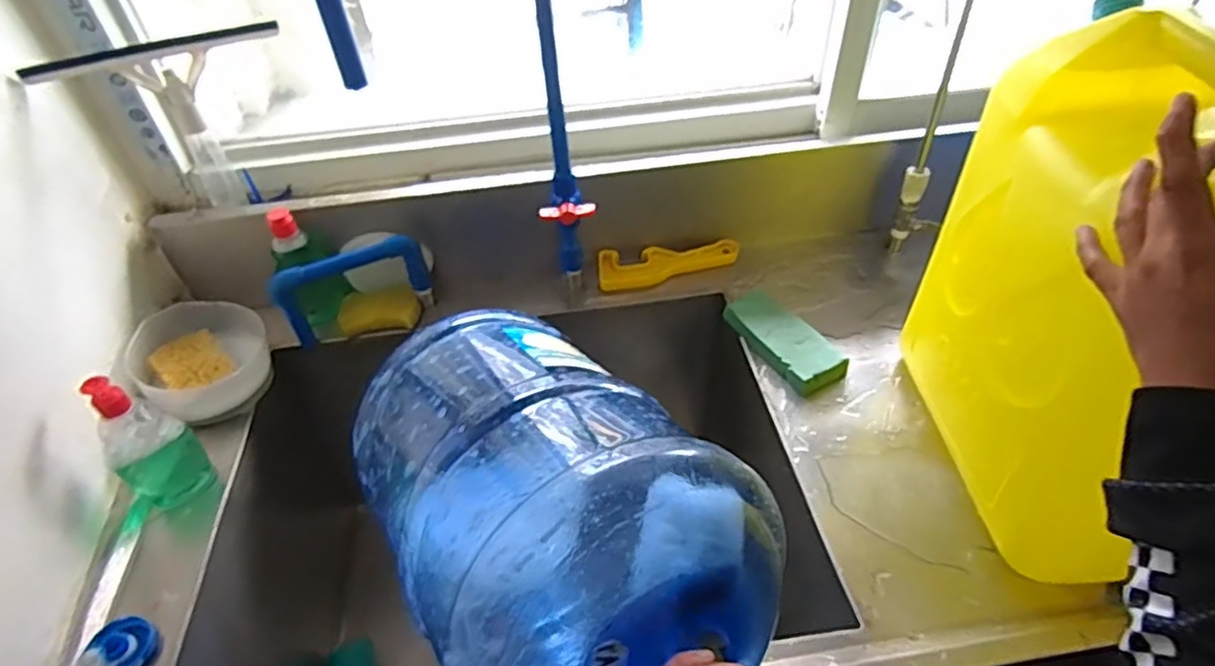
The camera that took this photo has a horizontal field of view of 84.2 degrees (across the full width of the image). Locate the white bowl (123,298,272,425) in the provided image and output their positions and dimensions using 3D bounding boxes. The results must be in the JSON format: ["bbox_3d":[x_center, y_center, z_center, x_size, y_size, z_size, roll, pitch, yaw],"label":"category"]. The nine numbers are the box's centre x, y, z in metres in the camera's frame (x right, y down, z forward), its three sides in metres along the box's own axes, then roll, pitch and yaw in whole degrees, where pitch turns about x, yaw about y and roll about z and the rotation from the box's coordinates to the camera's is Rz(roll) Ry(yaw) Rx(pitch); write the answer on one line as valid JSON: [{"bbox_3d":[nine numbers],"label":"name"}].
[{"bbox_3d":[-0.483,0.028,0.805,0.143,0.078,0.144,-2,46,2],"label":"white bowl"}]

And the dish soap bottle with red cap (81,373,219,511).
[{"bbox_3d":[-0.466,0.107,0.678,0.065,0.148,0.070,29,54,28],"label":"dish soap bottle with red cap"}]

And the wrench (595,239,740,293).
[{"bbox_3d":[0.087,-0.100,0.949,0.202,0.022,0.066,-12,46,-8],"label":"wrench"}]

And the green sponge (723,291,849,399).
[{"bbox_3d":[0.215,0.007,0.834,0.069,0.034,0.163,-26,50,-21],"label":"green sponge"}]

